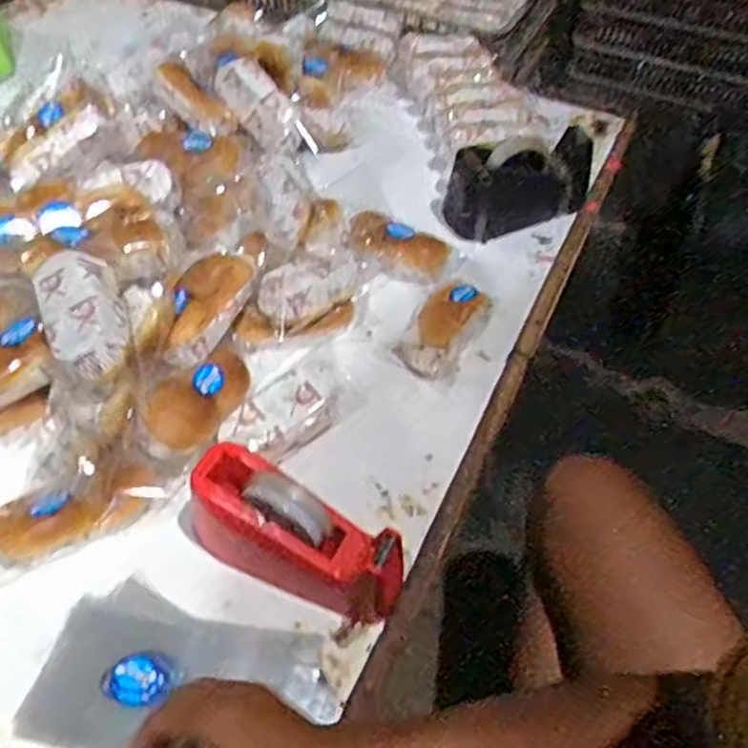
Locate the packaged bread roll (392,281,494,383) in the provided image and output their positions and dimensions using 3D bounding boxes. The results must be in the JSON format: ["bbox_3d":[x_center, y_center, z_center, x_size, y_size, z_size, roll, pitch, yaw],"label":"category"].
[{"bbox_3d":[0.085,-0.060,0.833,0.084,0.043,0.142,25,55,17],"label":"packaged bread roll"}]

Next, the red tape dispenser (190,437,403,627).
[{"bbox_3d":[-0.074,0.148,0.626,0.209,0.107,0.071,24,55,16],"label":"red tape dispenser"}]

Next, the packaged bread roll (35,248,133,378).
[{"bbox_3d":[-0.261,-0.059,0.609,0.068,0.031,0.132,-19,55,-16],"label":"packaged bread roll"}]

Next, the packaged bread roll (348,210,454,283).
[{"bbox_3d":[0.035,-0.166,0.896,0.140,0.047,0.057,25,54,-1],"label":"packaged bread roll"}]

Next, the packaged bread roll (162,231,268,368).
[{"bbox_3d":[-0.178,-0.084,0.750,0.067,0.045,0.172,15,53,9],"label":"packaged bread roll"}]

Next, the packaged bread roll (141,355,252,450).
[{"bbox_3d":[-0.173,0.022,0.686,0.055,0.055,0.128,26,36,17],"label":"packaged bread roll"}]

